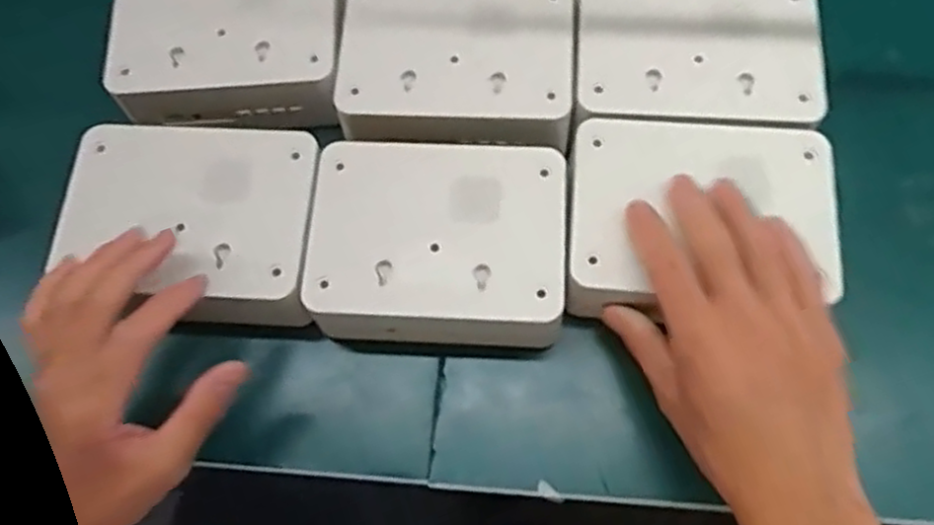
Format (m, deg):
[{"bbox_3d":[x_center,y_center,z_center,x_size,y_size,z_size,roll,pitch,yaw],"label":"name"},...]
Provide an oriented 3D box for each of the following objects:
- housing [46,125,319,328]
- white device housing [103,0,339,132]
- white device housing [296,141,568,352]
[{"bbox_3d":[-0.155,-0.020,0.424,0.135,0.047,0.108,1,70,3],"label":"housing"},{"bbox_3d":[-0.150,-0.141,0.465,0.137,0.032,0.112,-2,69,2],"label":"white device housing"},{"bbox_3d":[-0.015,-0.011,0.423,0.138,0.047,0.109,2,70,3],"label":"white device housing"}]

